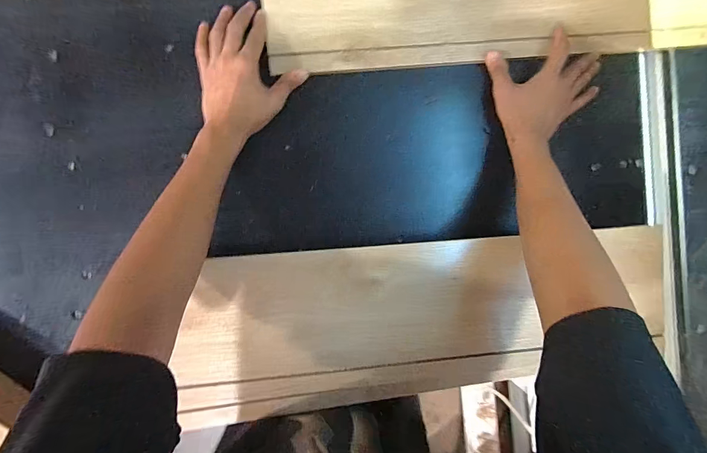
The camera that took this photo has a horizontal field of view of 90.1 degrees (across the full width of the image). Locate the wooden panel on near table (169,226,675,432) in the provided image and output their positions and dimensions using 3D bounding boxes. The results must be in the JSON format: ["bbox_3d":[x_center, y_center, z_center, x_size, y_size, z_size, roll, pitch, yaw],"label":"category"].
[{"bbox_3d":[0.107,0.123,0.455,0.621,0.033,0.205,-4,94,-5],"label":"wooden panel on near table"}]

